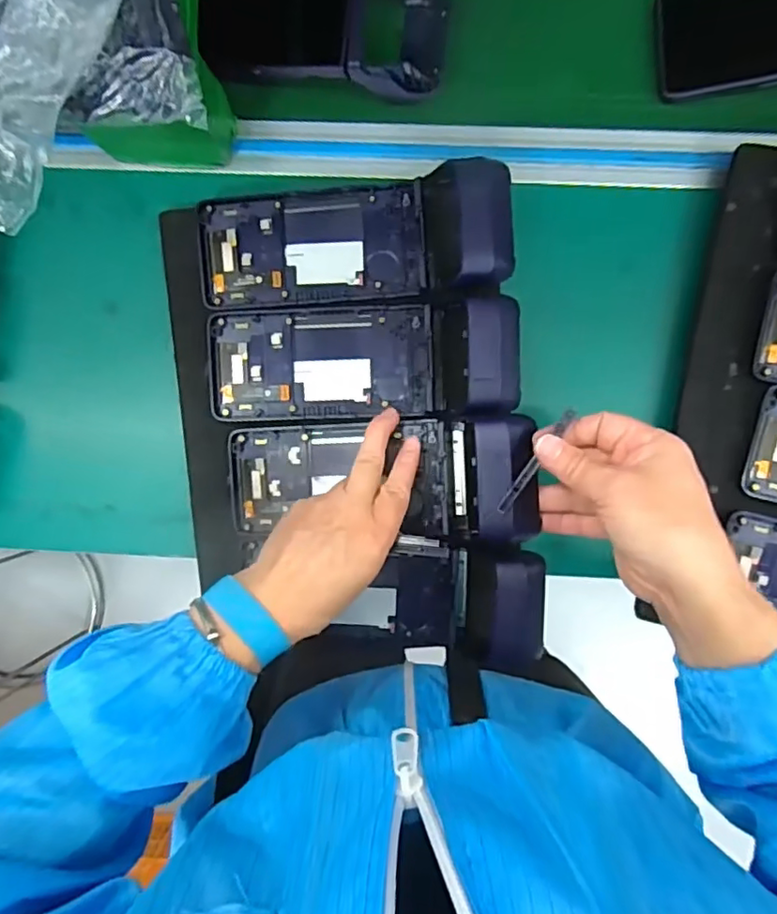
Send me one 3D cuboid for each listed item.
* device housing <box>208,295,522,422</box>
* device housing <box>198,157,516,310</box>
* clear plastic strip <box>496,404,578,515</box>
[{"bbox_3d":[-0.022,-0.071,0.420,0.224,0.049,0.089,-2,93,4],"label":"device housing"},{"bbox_3d":[-0.028,-0.153,0.415,0.223,0.054,0.089,-1,93,4],"label":"device housing"},{"bbox_3d":[0.087,0.002,0.344,0.008,0.007,0.073,35,100,1],"label":"clear plastic strip"}]

